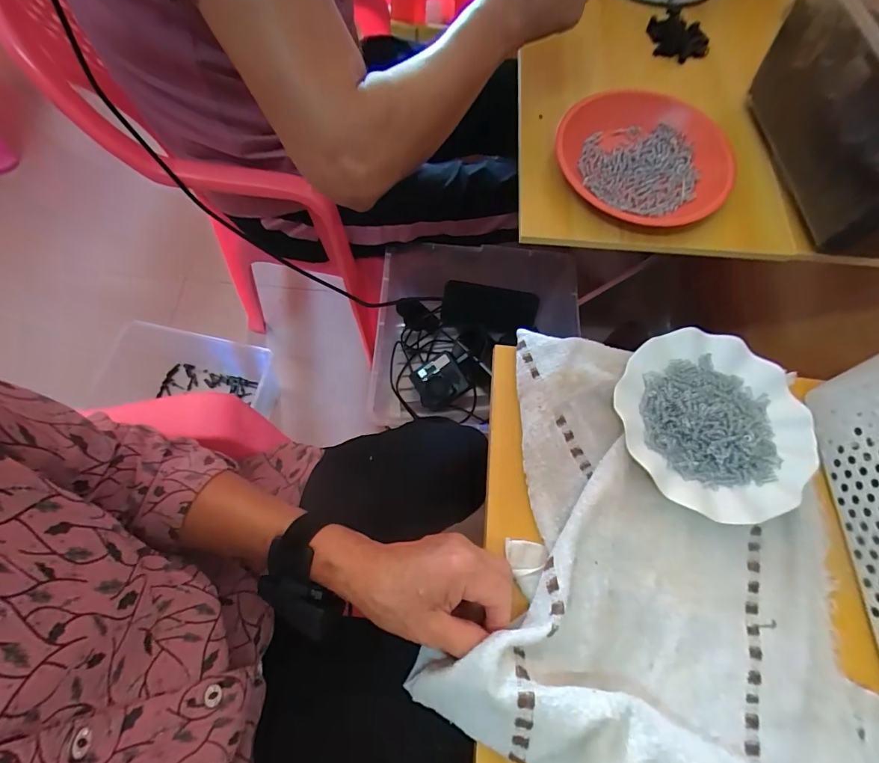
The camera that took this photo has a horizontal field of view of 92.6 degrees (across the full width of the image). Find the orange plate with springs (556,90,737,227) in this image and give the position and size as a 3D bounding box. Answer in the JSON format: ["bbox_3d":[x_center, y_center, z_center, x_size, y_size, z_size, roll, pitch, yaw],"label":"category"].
[{"bbox_3d":[0.230,-0.246,0.470,0.175,0.036,0.168,0,69,-1],"label":"orange plate with springs"}]

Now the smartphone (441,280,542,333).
[{"bbox_3d":[0.089,-0.127,0.747,0.167,0.080,0.010,7,28,-2],"label":"smartphone"}]

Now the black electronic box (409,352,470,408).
[{"bbox_3d":[0.001,0.000,0.681,0.080,0.030,0.073,-29,72,7],"label":"black electronic box"}]

